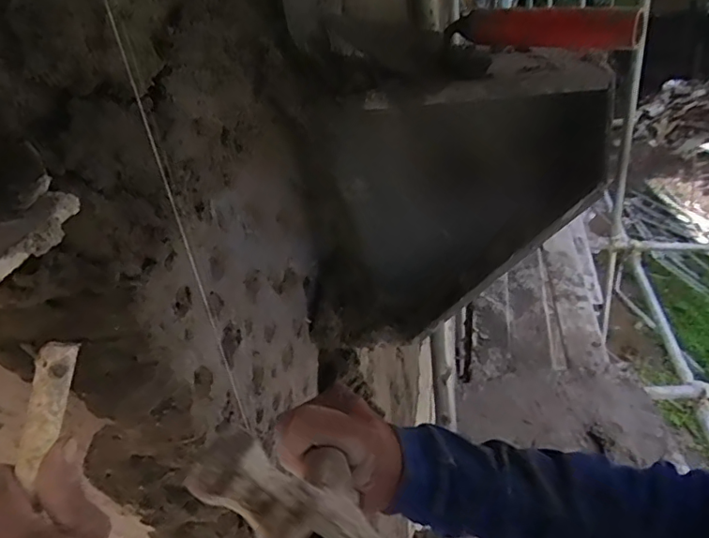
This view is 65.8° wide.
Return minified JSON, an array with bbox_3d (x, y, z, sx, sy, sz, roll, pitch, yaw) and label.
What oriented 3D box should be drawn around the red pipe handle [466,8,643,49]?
[{"bbox_3d":[0.170,-0.215,0.490,0.156,0.034,0.035,20,41,36],"label":"red pipe handle"}]

